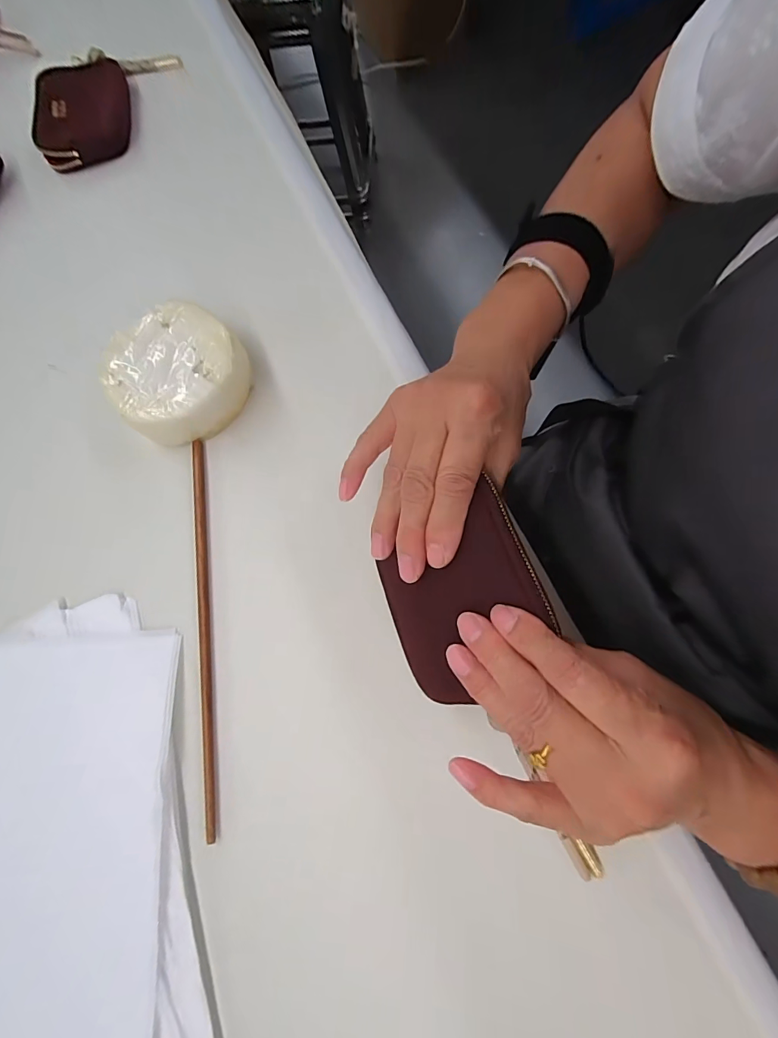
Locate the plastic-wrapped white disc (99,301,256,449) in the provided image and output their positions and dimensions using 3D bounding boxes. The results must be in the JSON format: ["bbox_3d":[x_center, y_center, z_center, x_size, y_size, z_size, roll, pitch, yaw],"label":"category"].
[{"bbox_3d":[-0.149,-0.101,0.295,0.089,0.040,0.086,-1,75,5],"label":"plastic-wrapped white disc"}]

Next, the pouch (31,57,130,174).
[{"bbox_3d":[-0.289,-0.389,0.395,0.081,0.021,0.126,-16,74,1],"label":"pouch"}]

